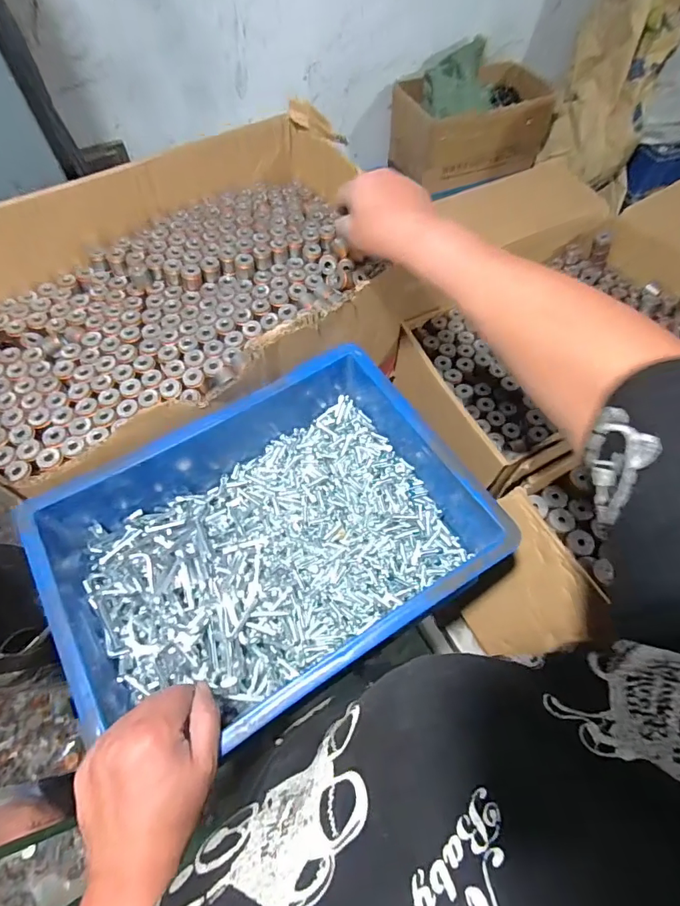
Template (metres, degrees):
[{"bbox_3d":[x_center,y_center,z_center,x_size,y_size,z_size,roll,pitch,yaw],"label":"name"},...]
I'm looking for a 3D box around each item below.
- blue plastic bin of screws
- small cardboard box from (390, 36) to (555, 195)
[{"bbox_3d":[-0.073,0.089,0.487,0.396,0.114,0.294,-28,64,-13],"label":"blue plastic bin of screws"},{"bbox_3d":[0.354,-0.868,1.191,0.418,0.223,0.212,-19,63,-9],"label":"small cardboard box"}]

